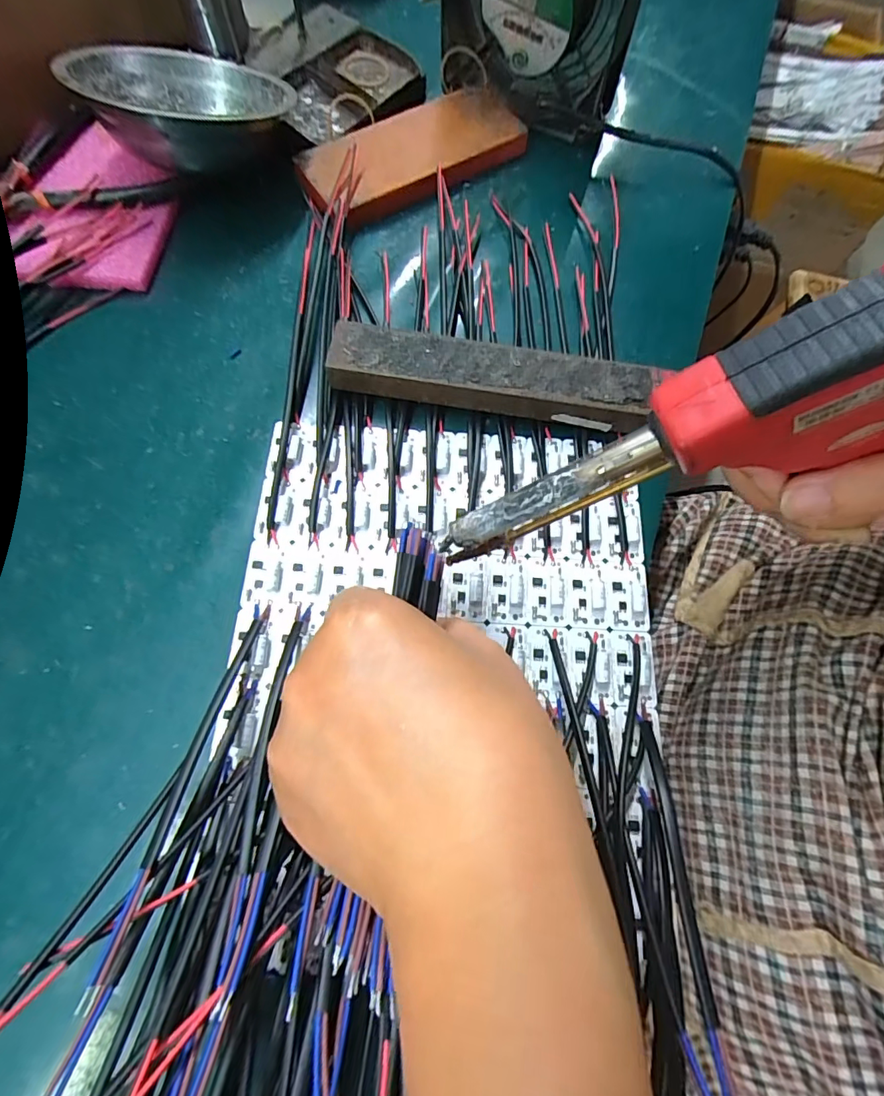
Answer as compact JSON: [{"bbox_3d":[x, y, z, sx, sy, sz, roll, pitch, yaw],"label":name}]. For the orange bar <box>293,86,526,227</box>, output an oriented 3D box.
[{"bbox_3d":[-0.020,-0.268,0.330,0.148,0.018,0.063,-31,75,-12],"label":"orange bar"}]

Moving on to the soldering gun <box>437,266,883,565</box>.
[{"bbox_3d":[0.079,-0.031,0.175,0.167,0.047,0.040,-23,69,28],"label":"soldering gun"}]

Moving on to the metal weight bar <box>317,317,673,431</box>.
[{"bbox_3d":[0.026,-0.091,0.266,0.168,0.026,0.034,11,71,2],"label":"metal weight bar"}]

